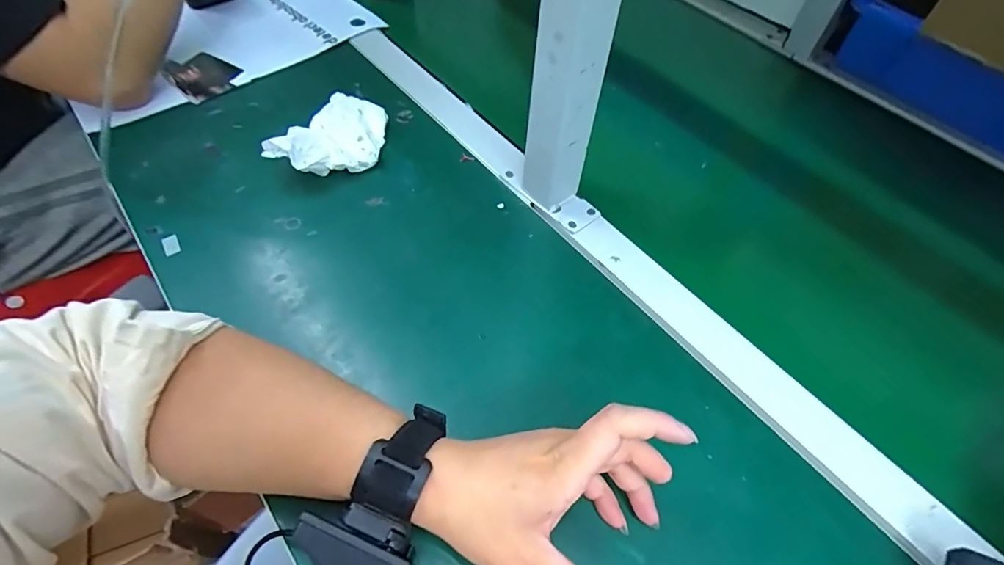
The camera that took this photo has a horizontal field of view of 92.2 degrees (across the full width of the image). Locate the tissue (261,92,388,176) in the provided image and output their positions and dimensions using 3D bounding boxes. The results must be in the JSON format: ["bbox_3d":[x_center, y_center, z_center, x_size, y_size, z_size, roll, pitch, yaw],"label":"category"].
[{"bbox_3d":[-0.158,-0.145,0.472,0.082,0.038,0.123,19,56,10],"label":"tissue"}]

